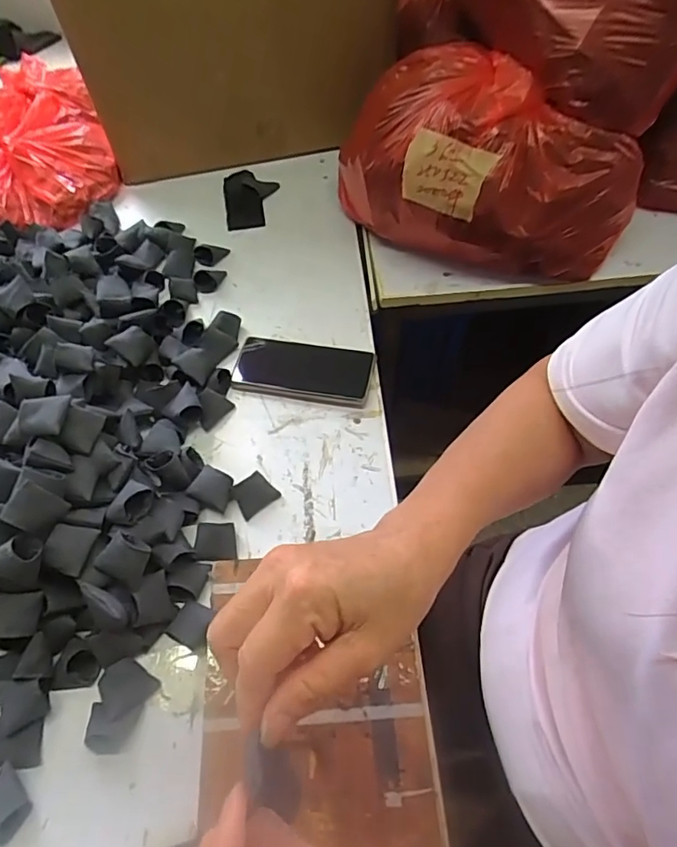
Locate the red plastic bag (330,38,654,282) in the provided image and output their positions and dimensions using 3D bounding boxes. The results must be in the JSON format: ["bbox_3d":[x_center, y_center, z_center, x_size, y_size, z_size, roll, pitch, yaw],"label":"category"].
[{"bbox_3d":[0.154,-0.307,0.637,0.356,0.179,0.159,23,61,16],"label":"red plastic bag"}]

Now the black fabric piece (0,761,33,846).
[{"bbox_3d":[-0.254,0.288,0.402,0.040,0.013,0.038,34,66,20],"label":"black fabric piece"}]

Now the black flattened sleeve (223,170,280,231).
[{"bbox_3d":[-0.130,-0.339,0.798,0.082,0.023,0.106,-12,58,-5],"label":"black flattened sleeve"}]

